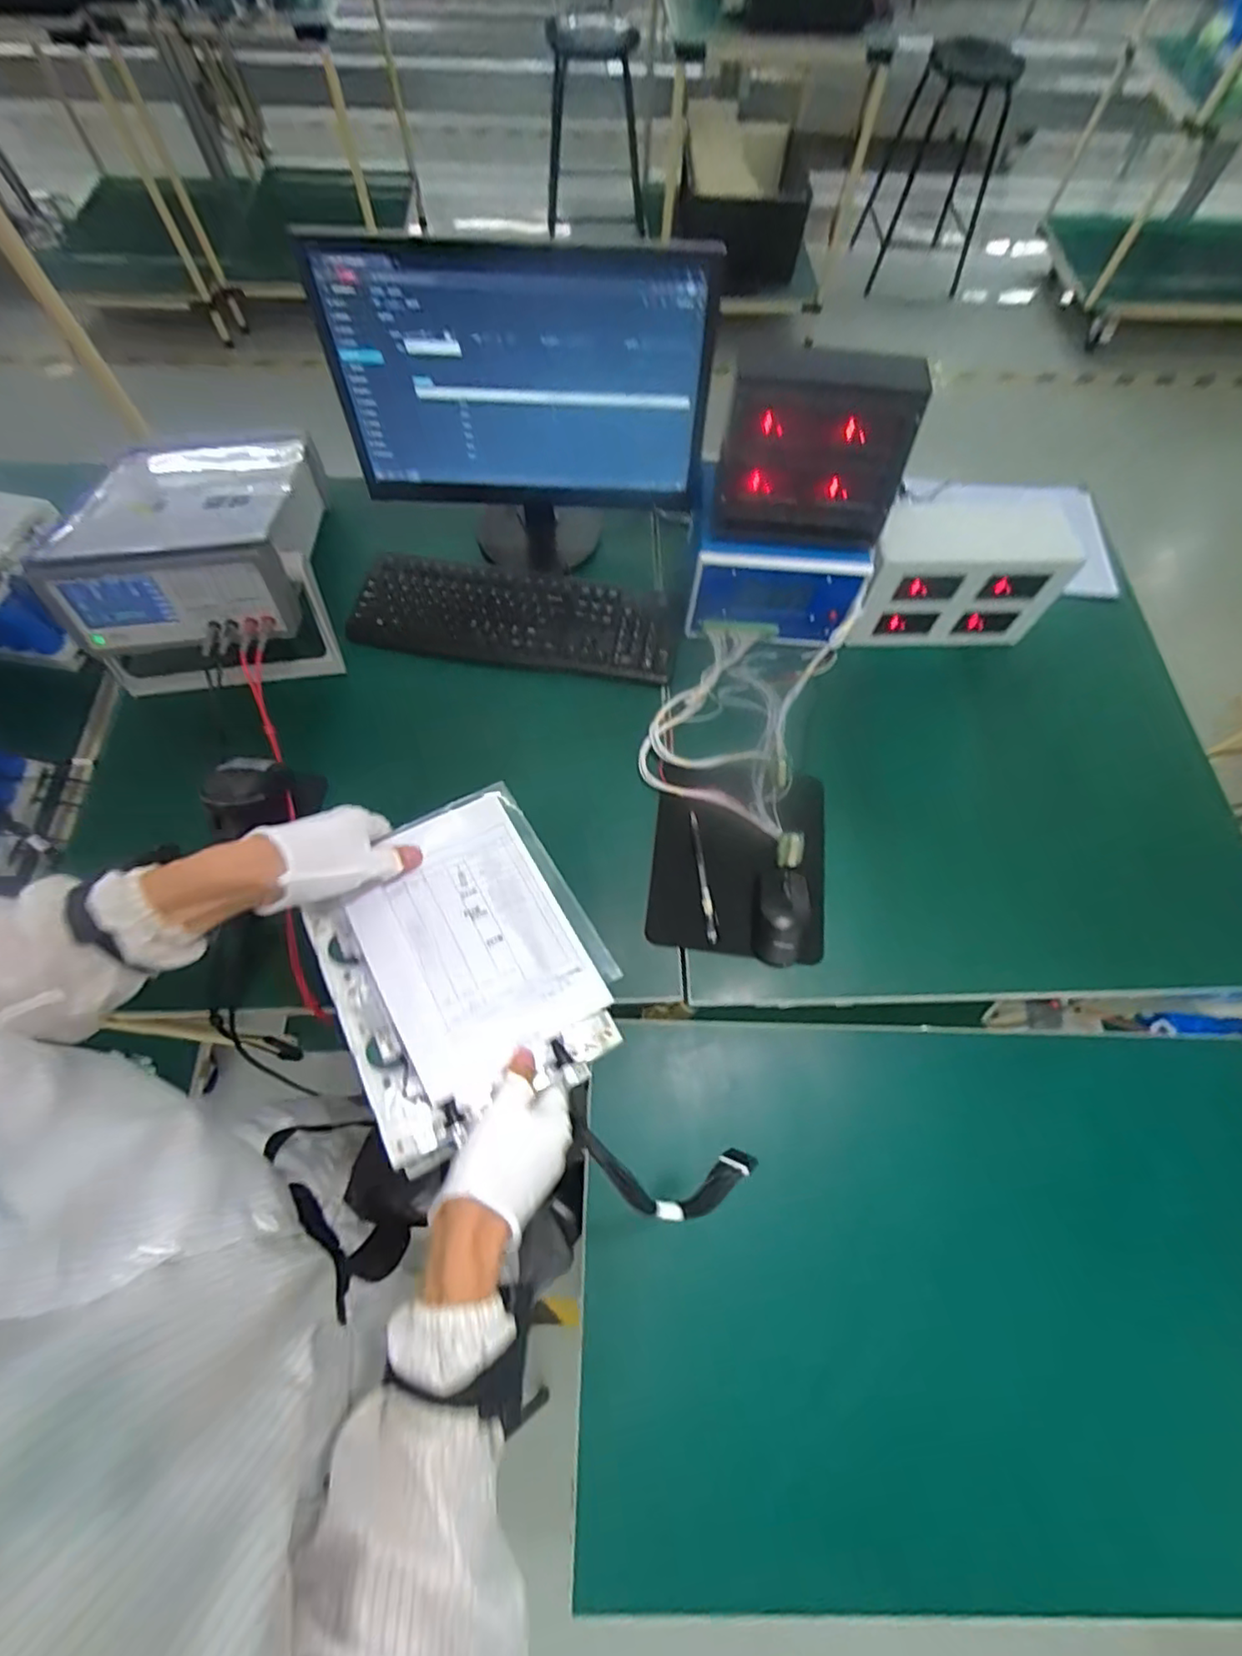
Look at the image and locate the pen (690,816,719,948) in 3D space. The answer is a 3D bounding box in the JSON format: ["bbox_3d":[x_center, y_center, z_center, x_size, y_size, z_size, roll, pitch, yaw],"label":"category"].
[{"bbox_3d":[0.096,0.055,0.728,0.014,0.010,0.155,-6,67,-4],"label":"pen"}]

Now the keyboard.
[{"bbox_3d":[-0.148,-0.294,0.869,0.440,0.019,0.155,8,67,2],"label":"keyboard"}]

